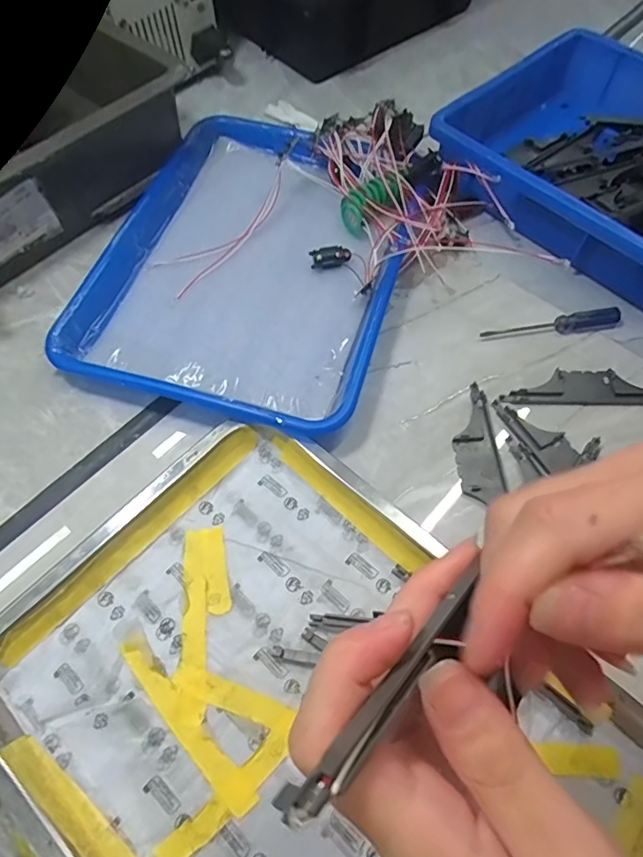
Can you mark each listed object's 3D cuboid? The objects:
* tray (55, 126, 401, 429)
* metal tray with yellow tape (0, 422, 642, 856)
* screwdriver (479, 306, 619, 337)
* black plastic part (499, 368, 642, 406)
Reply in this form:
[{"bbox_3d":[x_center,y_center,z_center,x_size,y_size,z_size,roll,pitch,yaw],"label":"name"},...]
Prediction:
[{"bbox_3d":[-0.056,-0.151,0.451,0.245,0.032,0.313,16,63,8],"label":"tray"},{"bbox_3d":[-0.009,0.167,0.291,0.348,0.023,0.258,38,68,17],"label":"metal tray with yellow tape"},{"bbox_3d":[0.193,-0.087,0.428,0.114,0.016,0.017,-7,62,-4],"label":"screwdriver"},{"bbox_3d":[0.212,-0.033,0.405,0.132,0.006,0.031,1,62,0],"label":"black plastic part"}]

